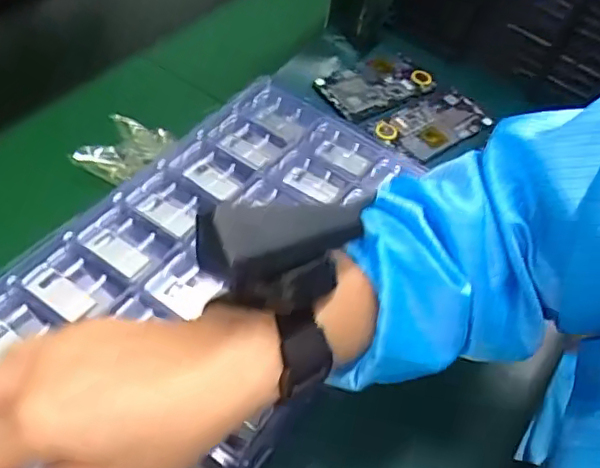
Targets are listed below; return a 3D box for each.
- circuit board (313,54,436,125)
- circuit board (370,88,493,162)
[{"bbox_3d":[0.080,-0.154,0.594,0.127,0.016,0.071,-27,59,-26],"label":"circuit board"},{"bbox_3d":[0.132,-0.110,0.574,0.122,0.012,0.067,-29,60,-27],"label":"circuit board"}]

